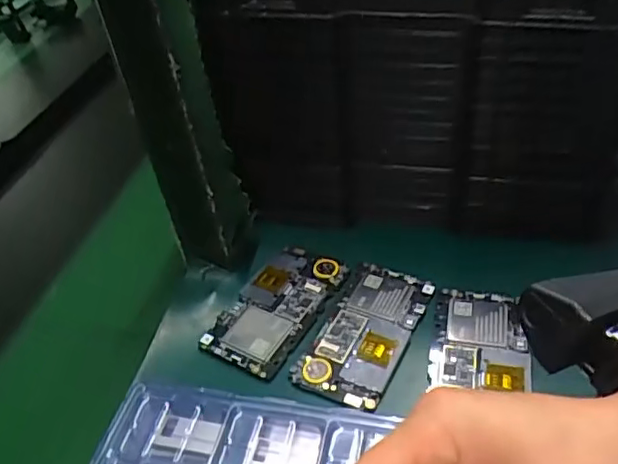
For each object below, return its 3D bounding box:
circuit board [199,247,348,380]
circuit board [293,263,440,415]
[{"bbox_3d":[-0.026,0.057,0.473,0.065,0.012,0.120,19,46,24],"label":"circuit board"},{"bbox_3d":[0.042,0.072,0.442,0.064,0.006,0.121,17,49,25],"label":"circuit board"}]

